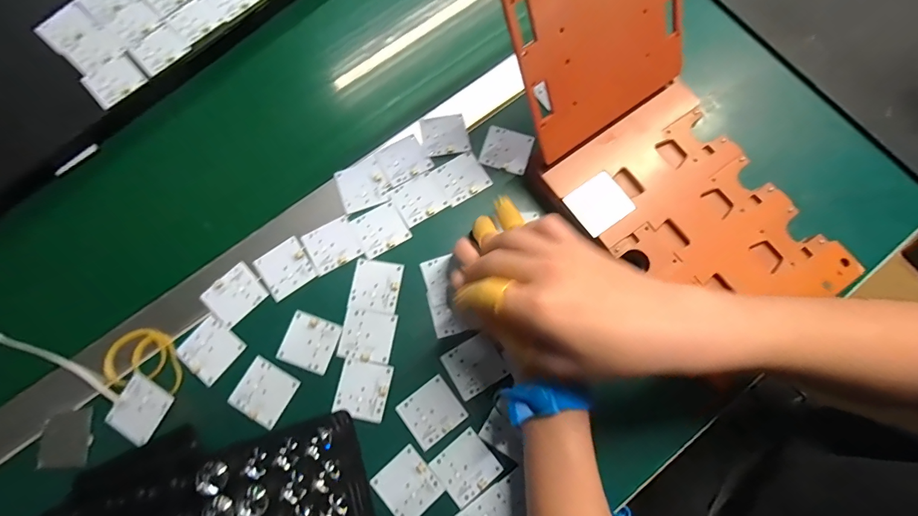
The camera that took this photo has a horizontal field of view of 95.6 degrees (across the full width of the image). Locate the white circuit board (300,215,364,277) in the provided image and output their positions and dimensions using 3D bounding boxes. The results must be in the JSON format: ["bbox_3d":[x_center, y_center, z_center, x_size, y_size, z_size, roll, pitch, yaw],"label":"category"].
[{"bbox_3d":[-0.123,-0.013,0.402,0.047,0.004,0.045,-29,77,-7],"label":"white circuit board"}]

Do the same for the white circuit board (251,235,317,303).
[{"bbox_3d":[-0.165,0.010,0.397,0.046,0.004,0.048,-35,78,-9],"label":"white circuit board"}]

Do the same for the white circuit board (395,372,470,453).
[{"bbox_3d":[-0.023,0.133,0.362,0.048,0.004,0.045,-37,78,-9],"label":"white circuit board"}]

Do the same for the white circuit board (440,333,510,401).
[{"bbox_3d":[0.014,0.095,0.371,0.046,0.004,0.044,-30,77,-8],"label":"white circuit board"}]

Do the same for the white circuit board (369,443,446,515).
[{"bbox_3d":[-0.043,0.190,0.348,0.045,0.004,0.048,-41,79,-10],"label":"white circuit board"}]

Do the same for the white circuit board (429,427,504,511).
[{"bbox_3d":[0.006,0.176,0.351,0.048,0.004,0.044,-39,78,-10],"label":"white circuit board"}]

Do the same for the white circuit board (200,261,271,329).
[{"bbox_3d":[-0.211,0.034,0.391,0.049,0.004,0.044,-43,79,-11],"label":"white circuit board"}]

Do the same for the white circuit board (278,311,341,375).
[{"bbox_3d":[-0.136,0.076,0.380,0.047,0.004,0.046,19,76,5],"label":"white circuit board"}]

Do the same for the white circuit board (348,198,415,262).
[{"bbox_3d":[-0.077,-0.029,0.406,0.047,0.004,0.044,-29,77,-8],"label":"white circuit board"}]

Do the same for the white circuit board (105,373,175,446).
[{"bbox_3d":[-0.280,0.134,0.364,0.043,0.004,0.050,27,77,7],"label":"white circuit board"}]

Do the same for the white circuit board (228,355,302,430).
[{"bbox_3d":[-0.173,0.119,0.371,0.049,0.004,0.046,29,77,8],"label":"white circuit board"}]

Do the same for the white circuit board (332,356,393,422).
[{"bbox_3d":[-0.084,0.114,0.365,0.044,0.004,0.049,12,75,3],"label":"white circuit board"}]

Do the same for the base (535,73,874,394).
[{"bbox_3d":[0.213,-0.028,0.380,0.161,0.032,0.236,-35,77,-9],"label":"base"}]

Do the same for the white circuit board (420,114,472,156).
[{"bbox_3d":[-0.013,-0.127,0.429,0.046,0.004,0.044,-10,75,-3],"label":"white circuit board"}]

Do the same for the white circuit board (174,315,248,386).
[{"bbox_3d":[-0.226,0.082,0.378,0.049,0.004,0.045,39,78,10],"label":"white circuit board"}]

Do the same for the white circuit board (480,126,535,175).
[{"bbox_3d":[0.050,-0.112,0.426,0.049,0.007,0.044,20,76,5],"label":"white circuit board"}]

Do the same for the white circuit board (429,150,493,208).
[{"bbox_3d":[0.002,-0.081,0.421,0.049,0.004,0.045,-32,77,-8],"label":"white circuit board"}]

